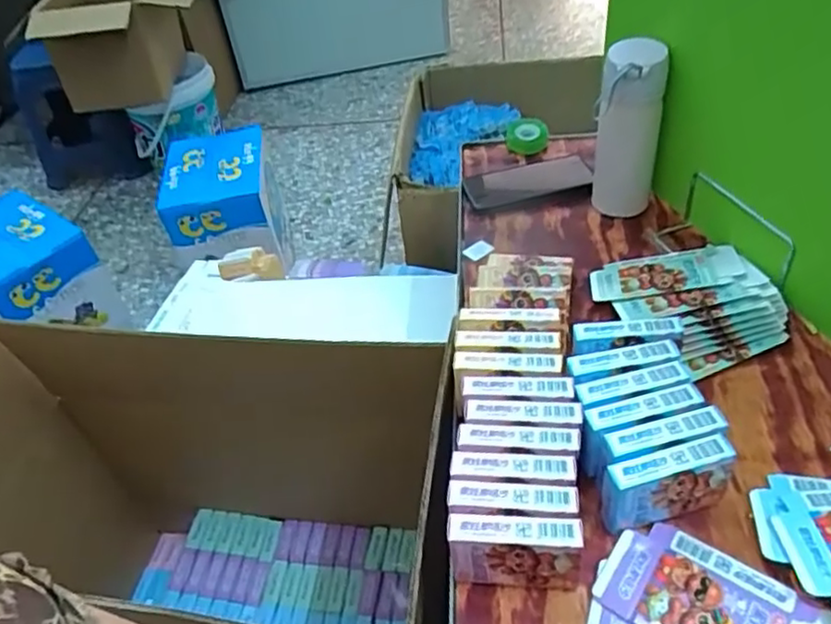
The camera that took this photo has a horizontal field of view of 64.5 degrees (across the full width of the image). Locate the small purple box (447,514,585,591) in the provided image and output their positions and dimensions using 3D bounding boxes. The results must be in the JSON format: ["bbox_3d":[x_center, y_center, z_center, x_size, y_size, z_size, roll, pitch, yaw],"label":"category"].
[{"bbox_3d":[0.073,0.174,0.473,0.094,0.063,0.027,0,45,8],"label":"small purple box"}]

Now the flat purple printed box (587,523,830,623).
[{"bbox_3d":[0.206,0.209,0.462,0.152,0.006,0.100,12,48,18],"label":"flat purple printed box"}]

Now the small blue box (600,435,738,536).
[{"bbox_3d":[0.193,0.131,0.498,0.103,0.063,0.027,-13,45,-5],"label":"small blue box"}]

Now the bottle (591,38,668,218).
[{"bbox_3d":[0.237,-0.193,0.736,0.070,0.190,0.071,9,46,18],"label":"bottle"}]

